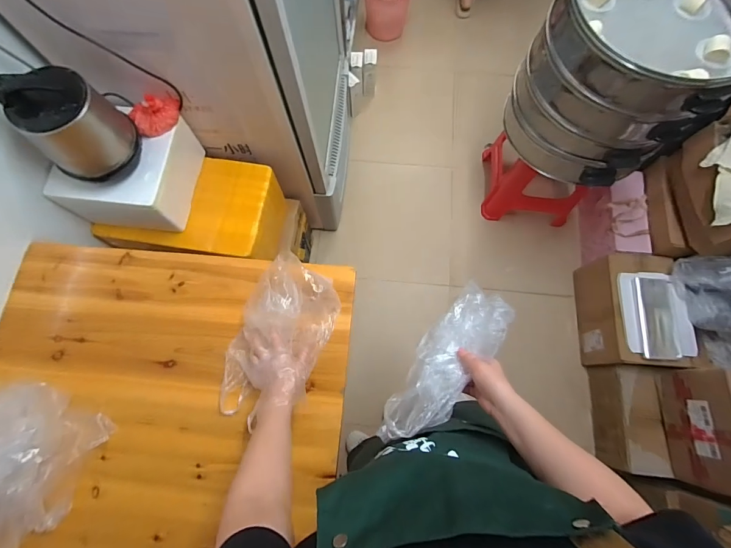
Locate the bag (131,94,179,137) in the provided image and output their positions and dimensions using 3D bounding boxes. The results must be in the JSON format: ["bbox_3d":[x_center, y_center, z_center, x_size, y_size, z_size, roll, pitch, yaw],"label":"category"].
[{"bbox_3d":[-0.525,-0.402,0.890,0.110,0.074,0.068,-18,74,-4],"label":"bag"}]

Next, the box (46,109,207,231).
[{"bbox_3d":[-0.636,-0.284,0.965,0.266,0.180,0.276,7,74,3],"label":"box"}]

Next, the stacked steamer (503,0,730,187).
[{"bbox_3d":[0.786,-0.647,1.081,0.500,0.444,0.556,34,77,10],"label":"stacked steamer"}]

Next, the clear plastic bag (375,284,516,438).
[{"bbox_3d":[0.139,0.158,0.611,0.103,0.106,0.294,37,77,11],"label":"clear plastic bag"}]

